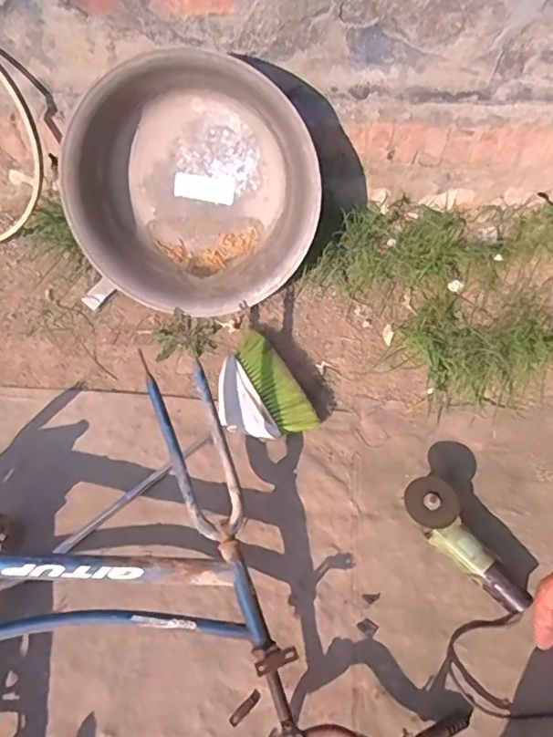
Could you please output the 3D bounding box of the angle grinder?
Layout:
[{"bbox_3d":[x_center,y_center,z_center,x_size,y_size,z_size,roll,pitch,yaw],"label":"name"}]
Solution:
[{"bbox_3d":[0.362,0.325,1.075,0.279,0.091,0.097,39,67,23],"label":"angle grinder"}]

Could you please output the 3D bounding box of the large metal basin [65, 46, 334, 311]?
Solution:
[{"bbox_3d":[-0.196,-0.455,1.416,0.587,0.569,0.250,0,29,0],"label":"large metal basin"}]

